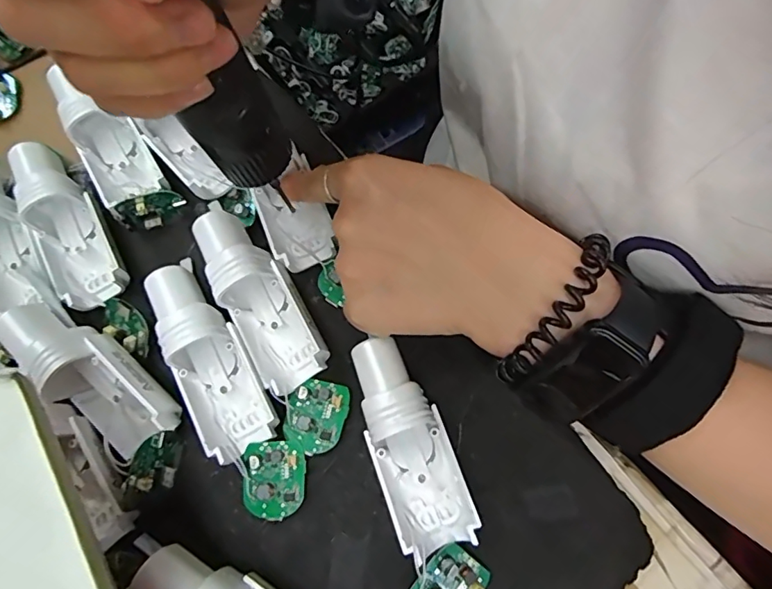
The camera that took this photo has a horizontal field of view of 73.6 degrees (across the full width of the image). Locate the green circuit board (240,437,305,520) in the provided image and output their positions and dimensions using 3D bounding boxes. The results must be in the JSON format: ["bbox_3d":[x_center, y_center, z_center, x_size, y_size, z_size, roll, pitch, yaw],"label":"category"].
[{"bbox_3d":[-0.052,0.086,0.240,0.029,0.011,0.035,-6,70,4],"label":"green circuit board"}]

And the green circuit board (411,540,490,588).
[{"bbox_3d":[0.026,0.125,0.217,0.029,0.009,0.035,43,83,-12],"label":"green circuit board"}]

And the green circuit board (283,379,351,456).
[{"bbox_3d":[-0.034,0.058,0.248,0.029,0.006,0.034,8,72,9],"label":"green circuit board"}]

